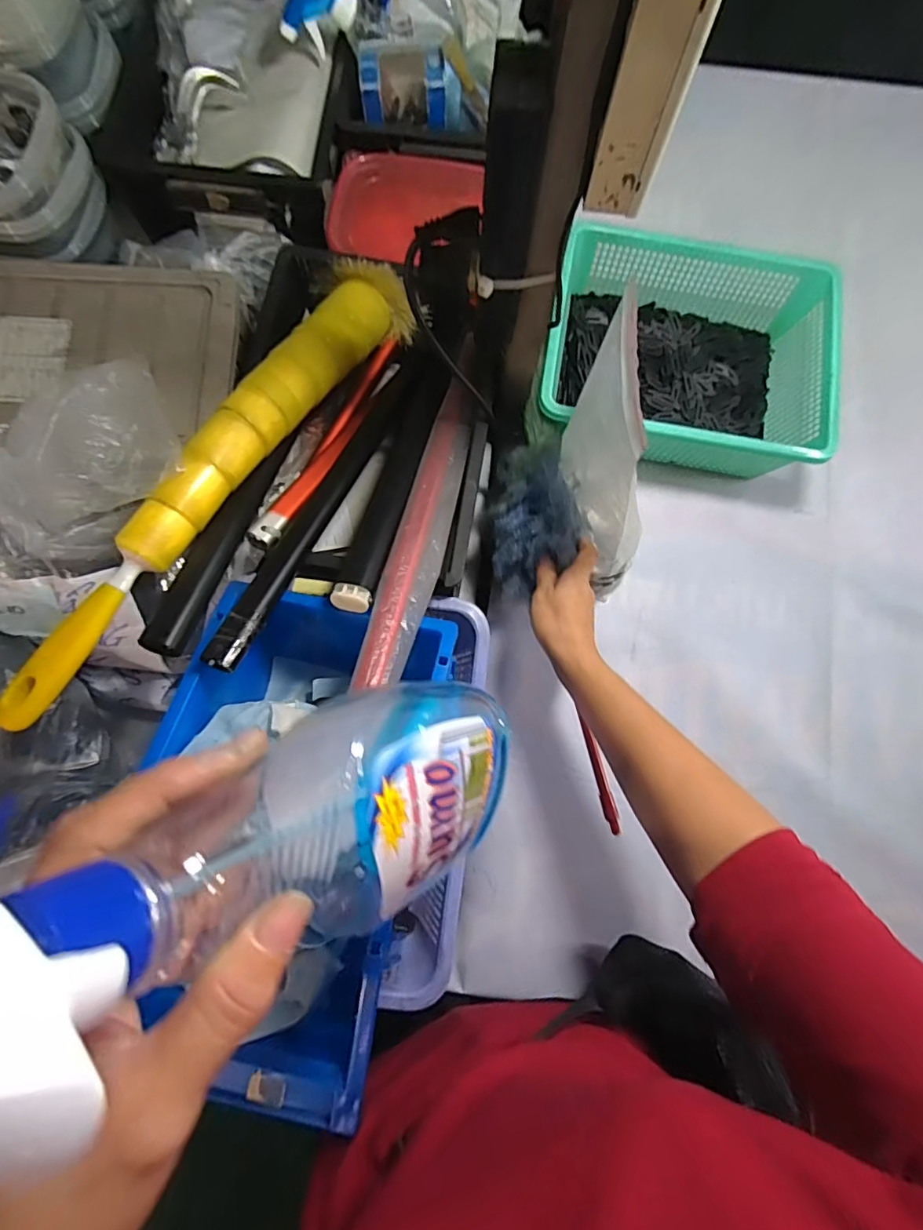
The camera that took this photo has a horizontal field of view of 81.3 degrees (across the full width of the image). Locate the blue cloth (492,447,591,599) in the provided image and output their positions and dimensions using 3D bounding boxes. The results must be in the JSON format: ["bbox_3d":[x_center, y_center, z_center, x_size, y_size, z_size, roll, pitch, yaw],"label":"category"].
[{"bbox_3d":[0.076,-0.089,0.509,0.089,0.059,0.124,-3,76,-1],"label":"blue cloth"}]

